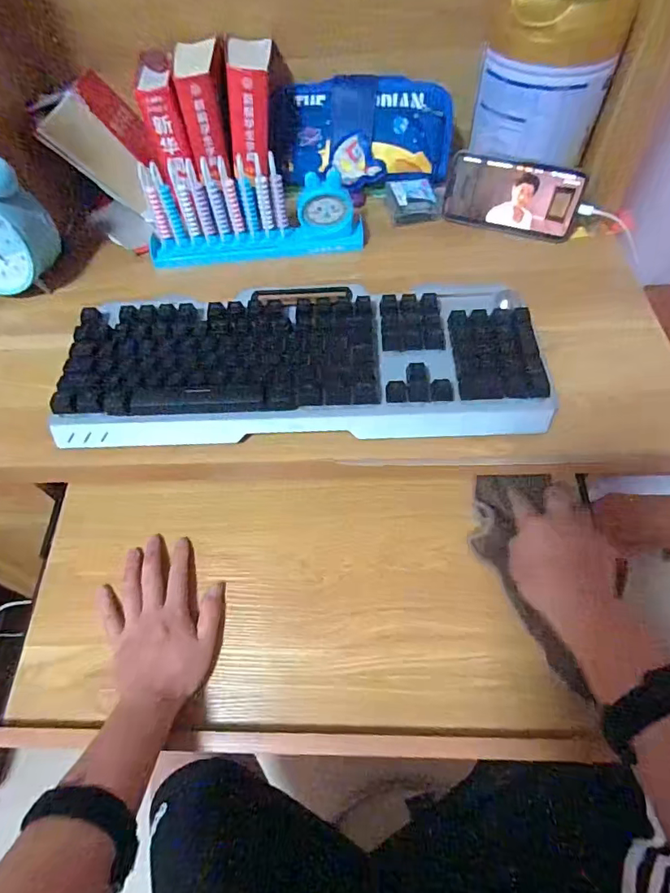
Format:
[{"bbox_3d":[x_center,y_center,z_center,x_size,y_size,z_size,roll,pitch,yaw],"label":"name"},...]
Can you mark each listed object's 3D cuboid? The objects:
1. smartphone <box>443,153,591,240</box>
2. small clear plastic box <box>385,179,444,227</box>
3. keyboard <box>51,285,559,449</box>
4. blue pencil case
[{"bbox_3d":[0.199,-0.281,0.541,0.144,0.073,0.015,19,42,14],"label":"smartphone"},{"bbox_3d":[0.096,-0.295,0.575,0.062,0.036,0.043,-4,57,1],"label":"small clear plastic box"},{"bbox_3d":[-0.030,-0.078,0.438,0.418,0.036,0.155,-3,57,1],"label":"keyboard"},{"bbox_3d":[0.033,-0.380,0.586,0.210,0.108,0.055,5,20,7],"label":"blue pencil case"}]

